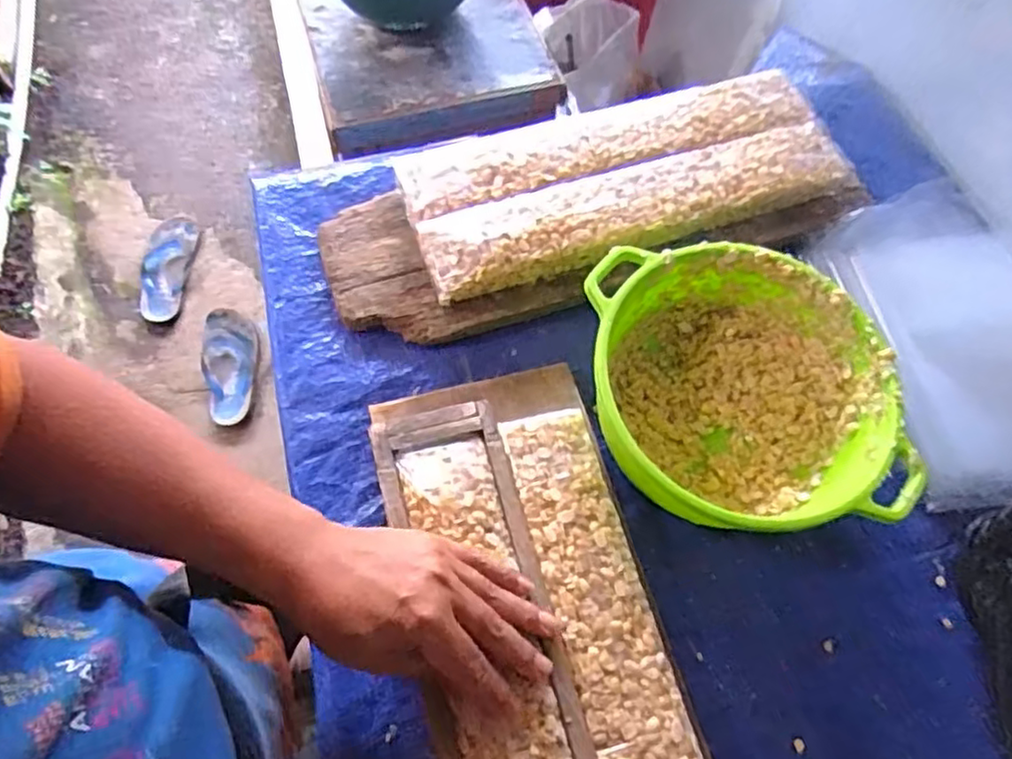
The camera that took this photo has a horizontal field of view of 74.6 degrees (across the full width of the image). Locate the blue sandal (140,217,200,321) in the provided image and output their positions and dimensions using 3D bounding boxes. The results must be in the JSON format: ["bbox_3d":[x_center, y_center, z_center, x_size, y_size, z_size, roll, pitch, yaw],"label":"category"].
[{"bbox_3d":[-0.779,-0.255,1.524,0.109,0.052,0.270,6,66,0],"label":"blue sandal"}]

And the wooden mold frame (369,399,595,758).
[{"bbox_3d":[0.002,0.218,0.404,0.091,0.053,0.423,-14,67,-9],"label":"wooden mold frame"}]

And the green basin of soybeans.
[{"bbox_3d":[0.165,0.012,0.487,0.198,0.083,0.209,-7,67,-6],"label":"green basin of soybeans"}]

